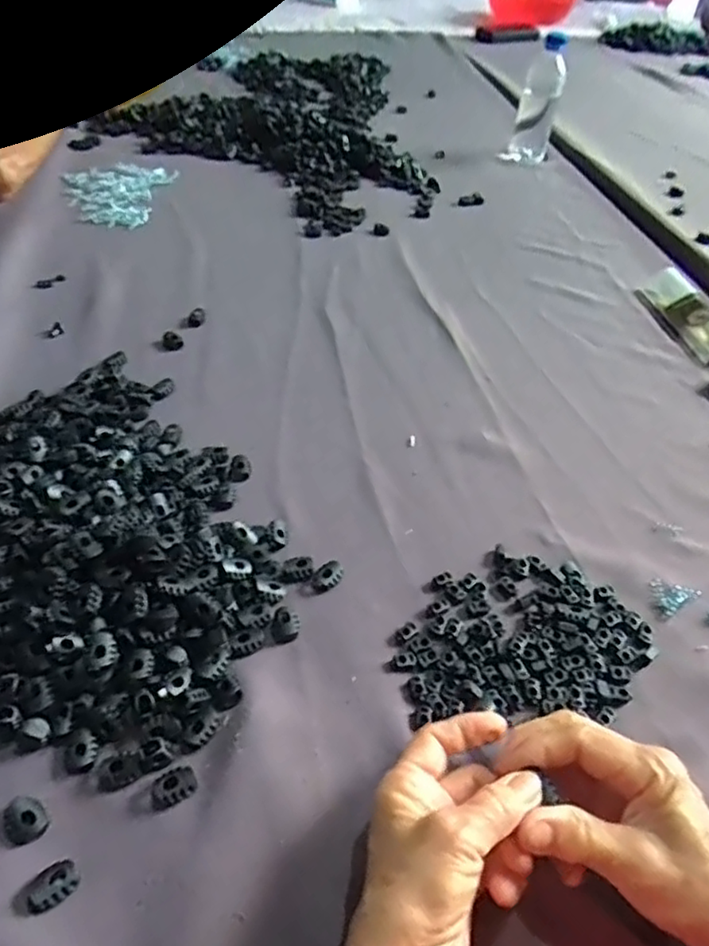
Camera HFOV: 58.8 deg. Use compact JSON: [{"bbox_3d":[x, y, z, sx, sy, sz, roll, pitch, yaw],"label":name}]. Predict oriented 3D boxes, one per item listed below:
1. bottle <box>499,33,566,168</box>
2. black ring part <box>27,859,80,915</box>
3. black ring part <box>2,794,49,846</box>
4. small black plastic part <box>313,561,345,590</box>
[{"bbox_3d":[0.283,-0.580,0.986,0.072,0.164,0.077,9,46,6],"label":"bottle"},{"bbox_3d":[-0.145,0.198,0.302,0.023,0.005,0.017,-28,54,-28],"label":"black ring part"},{"bbox_3d":[-0.168,0.175,0.320,0.018,0.007,0.023,-27,54,-27],"label":"black ring part"},{"bbox_3d":[-0.018,0.071,0.437,0.017,0.008,0.021,40,64,16],"label":"small black plastic part"}]

